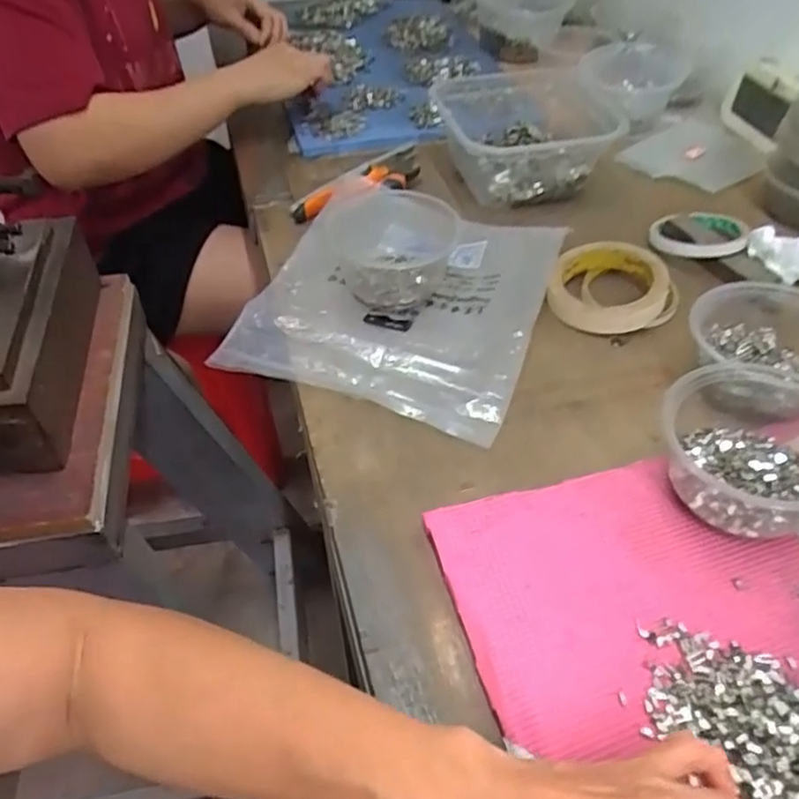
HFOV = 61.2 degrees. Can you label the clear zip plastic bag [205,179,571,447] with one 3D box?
[{"bbox_3d":[0.002,-0.096,0.591,0.235,0.032,0.258,14,49,16],"label":"clear zip plastic bag"}]

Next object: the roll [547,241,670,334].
[{"bbox_3d":[0.180,-0.096,0.592,0.095,0.040,0.094,-1,47,2],"label":"roll"}]

